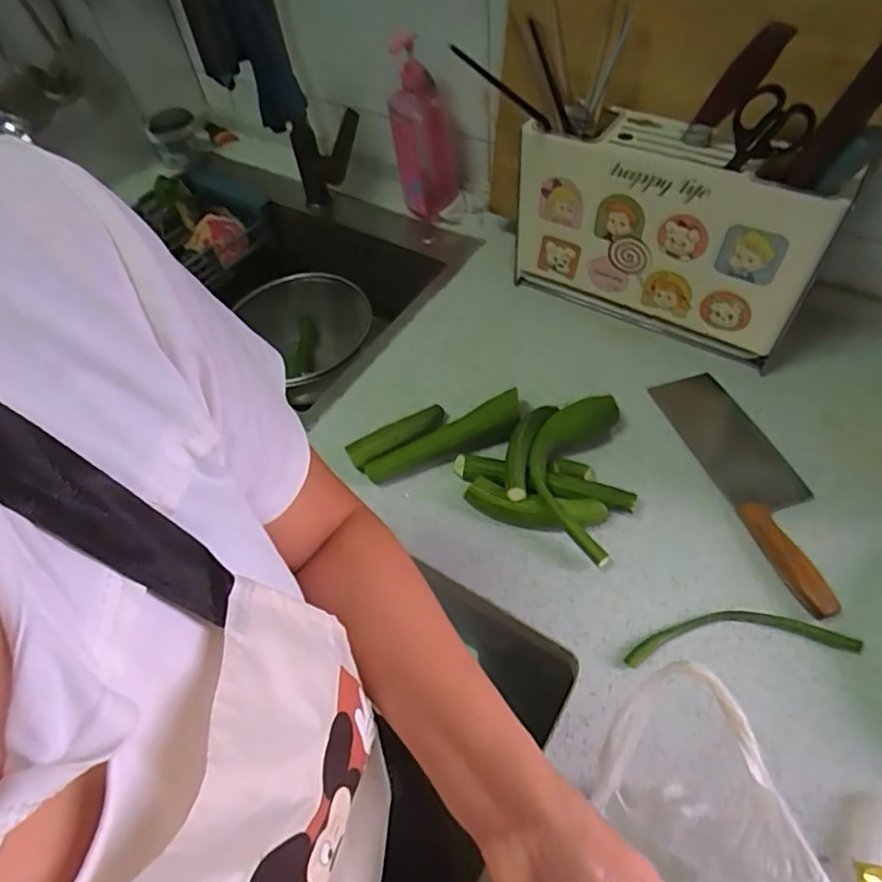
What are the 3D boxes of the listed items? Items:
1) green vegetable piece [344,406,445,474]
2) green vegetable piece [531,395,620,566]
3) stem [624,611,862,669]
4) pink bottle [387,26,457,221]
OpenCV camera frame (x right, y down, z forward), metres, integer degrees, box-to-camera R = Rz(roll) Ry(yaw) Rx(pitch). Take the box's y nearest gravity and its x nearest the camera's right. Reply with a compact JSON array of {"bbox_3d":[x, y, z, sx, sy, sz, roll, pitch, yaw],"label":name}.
[{"bbox_3d":[-0.052,-0.005,0.693,0.126,0.026,0.037,-28,57,-14],"label":"green vegetable piece"},{"bbox_3d":[0.145,0.034,0.645,0.094,0.040,0.206,9,56,12],"label":"green vegetable piece"},{"bbox_3d":[0.277,0.182,0.543,0.206,0.011,0.045,-4,54,2],"label":"stem"},{"bbox_3d":[-0.027,-0.463,0.881,0.094,0.258,0.060,-3,55,3],"label":"pink bottle"}]

